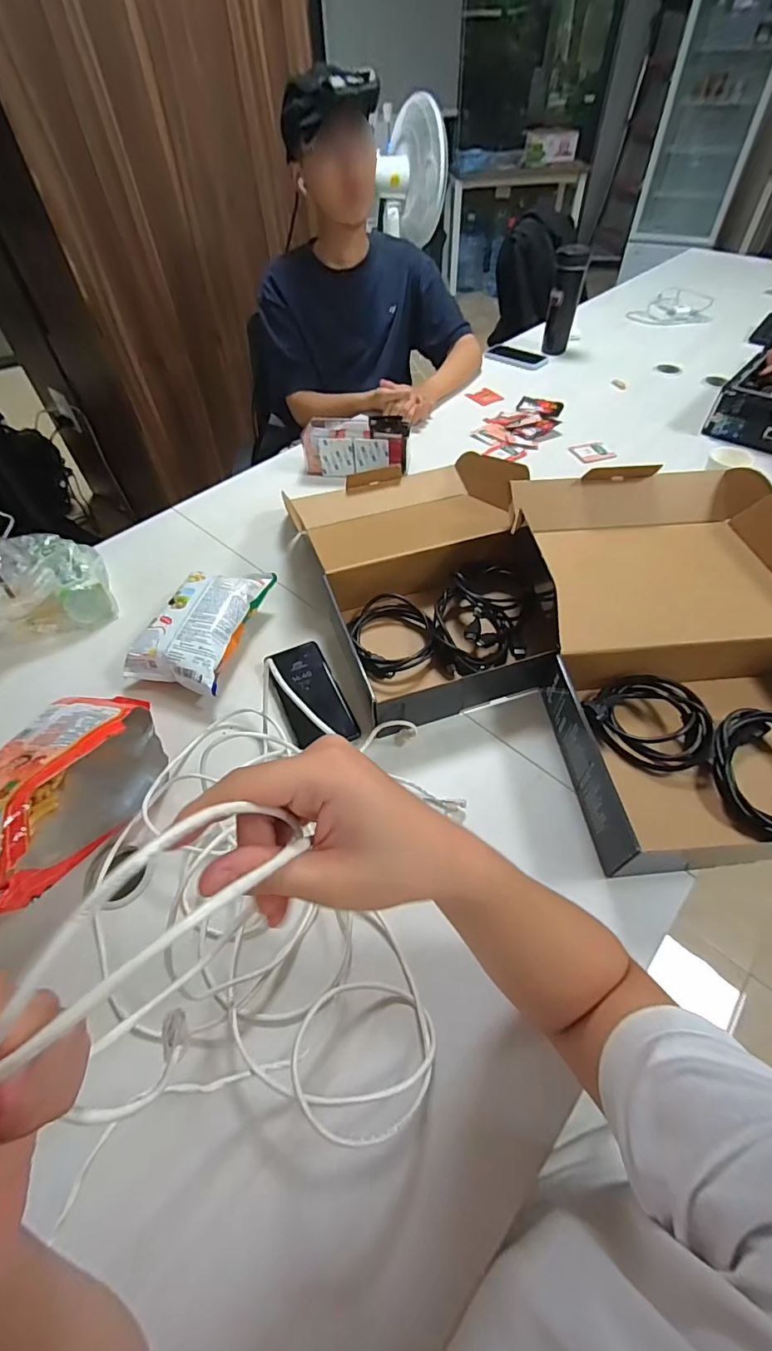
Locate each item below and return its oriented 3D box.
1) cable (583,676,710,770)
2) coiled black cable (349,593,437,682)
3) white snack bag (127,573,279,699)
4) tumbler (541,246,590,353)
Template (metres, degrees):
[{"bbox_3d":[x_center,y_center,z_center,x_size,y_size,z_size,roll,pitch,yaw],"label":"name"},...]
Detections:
[{"bbox_3d":[0.312,0.050,0.572,0.130,0.050,0.100,26,58,21],"label":"cable"},{"bbox_3d":[0.006,-0.059,0.679,0.106,0.031,0.131,-15,53,-8],"label":"coiled black cable"},{"bbox_3d":[-0.256,-0.070,0.674,0.133,0.071,0.203,10,53,11],"label":"white snack bag"},{"bbox_3d":[0.454,-0.949,1.235,0.073,0.222,0.063,10,53,10],"label":"tumbler"}]

